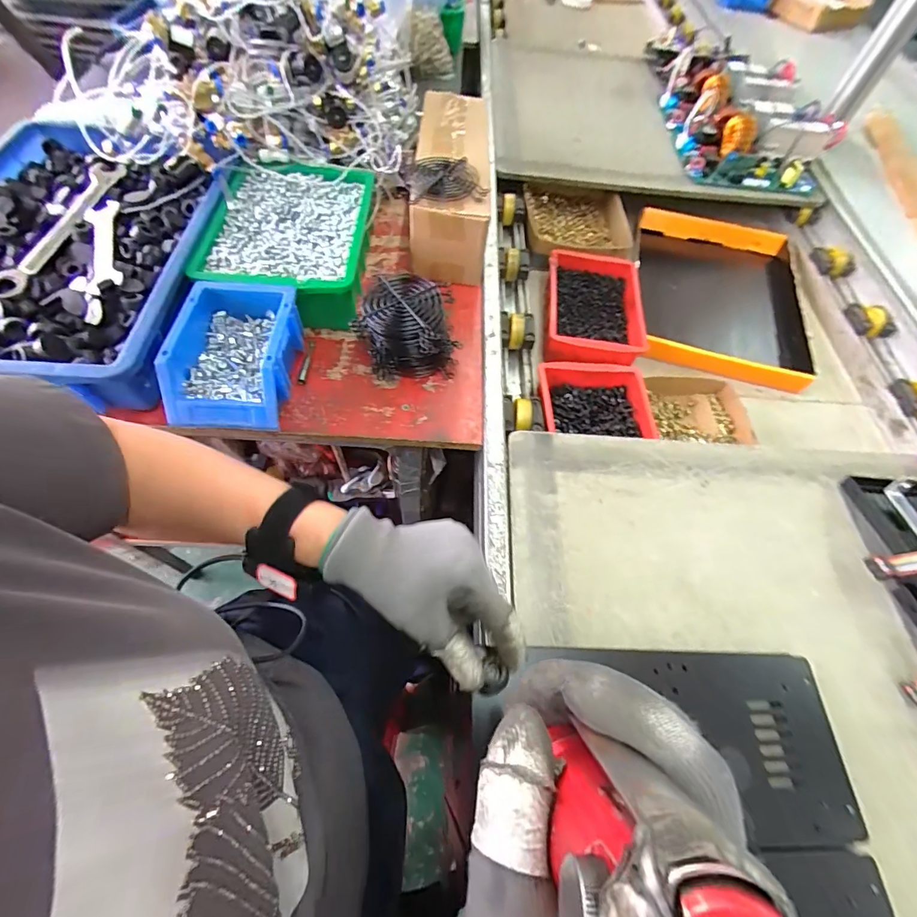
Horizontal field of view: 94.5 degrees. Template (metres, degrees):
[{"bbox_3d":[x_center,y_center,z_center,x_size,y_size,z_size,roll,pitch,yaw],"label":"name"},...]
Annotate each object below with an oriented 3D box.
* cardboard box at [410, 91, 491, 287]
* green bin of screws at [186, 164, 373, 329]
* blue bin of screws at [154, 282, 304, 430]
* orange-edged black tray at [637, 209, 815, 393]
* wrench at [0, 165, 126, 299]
[{"bbox_3d":[-0.007,-0.402,0.618,0.111,0.097,0.321,4,61,-1],"label":"cardboard box"},{"bbox_3d":[-0.208,-0.268,0.545,0.193,0.075,0.263,3,61,-2],"label":"green bin of screws"},{"bbox_3d":[-0.234,-0.104,0.450,0.114,0.074,0.153,4,61,-1],"label":"blue bin of screws"},{"bbox_3d":[0.431,-0.266,0.705,0.258,0.055,0.350,12,61,3],"label":"orange-edged black tray"},{"bbox_3d":[-0.456,-0.272,0.487,0.052,0.017,0.252,5,61,-1],"label":"wrench"}]

